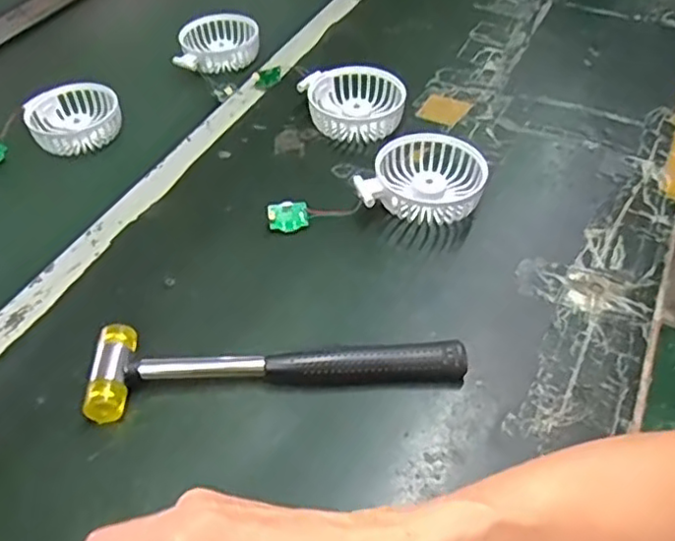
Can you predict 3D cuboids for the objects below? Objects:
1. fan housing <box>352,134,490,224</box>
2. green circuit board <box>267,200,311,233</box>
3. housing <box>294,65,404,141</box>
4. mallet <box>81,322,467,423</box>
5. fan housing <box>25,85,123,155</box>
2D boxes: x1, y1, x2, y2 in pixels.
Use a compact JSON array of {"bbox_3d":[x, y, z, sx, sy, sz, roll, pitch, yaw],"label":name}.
[{"bbox_3d":[0.070,-0.078,0.555,0.105,0.034,0.082,-3,47,-2],"label":"fan housing"},{"bbox_3d":[-0.040,-0.043,0.528,0.033,0.007,0.026,-11,82,-9],"label":"green circuit board"},{"bbox_3d":[0.016,-0.163,0.634,0.093,0.033,0.091,-10,47,-9],"label":"housing"},{"bbox_3d":[-0.039,0.057,0.436,0.239,0.022,0.059,-6,47,-5],"label":"mallet"},{"bbox_3d":[-0.269,-0.158,0.672,0.090,0.033,0.077,-22,50,-19],"label":"fan housing"}]

